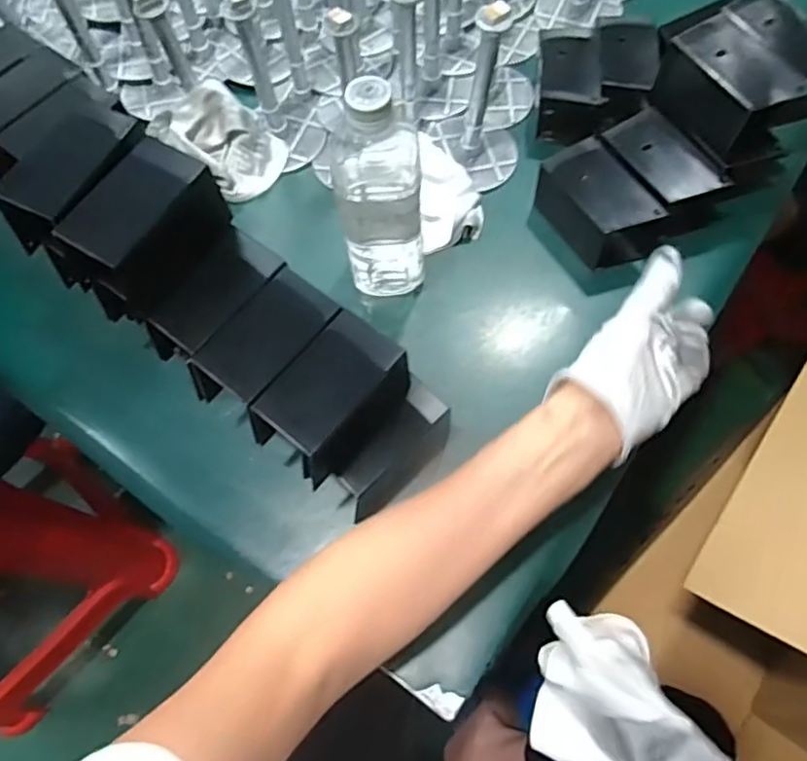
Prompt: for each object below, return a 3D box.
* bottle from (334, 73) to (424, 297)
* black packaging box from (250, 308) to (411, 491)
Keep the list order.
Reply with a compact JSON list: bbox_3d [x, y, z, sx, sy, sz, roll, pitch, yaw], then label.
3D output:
[{"bbox_3d":[-0.021,-0.134,0.473,0.070,0.196,0.061,5,66,5],"label":"bottle"},{"bbox_3d":[-0.048,0.012,0.422,0.059,0.053,0.099,35,72,16],"label":"black packaging box"}]

